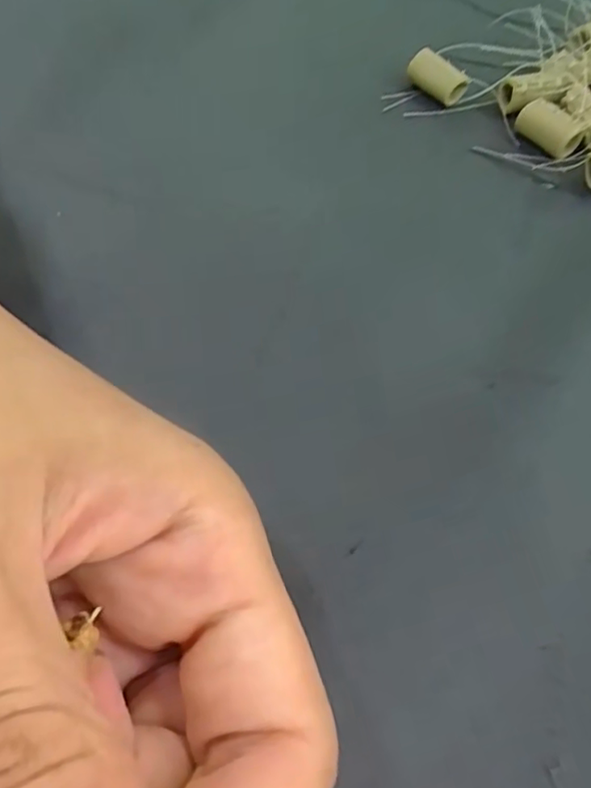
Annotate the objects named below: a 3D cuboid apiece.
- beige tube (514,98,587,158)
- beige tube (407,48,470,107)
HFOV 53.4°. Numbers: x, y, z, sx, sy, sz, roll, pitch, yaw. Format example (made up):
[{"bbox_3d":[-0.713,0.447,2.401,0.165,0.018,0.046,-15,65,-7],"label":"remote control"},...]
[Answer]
[{"bbox_3d":[0.085,-0.089,0.197,0.009,0.012,0.021,-32,66,-18],"label":"beige tube"},{"bbox_3d":[0.051,-0.113,0.209,0.020,0.009,0.011,40,67,20],"label":"beige tube"}]

